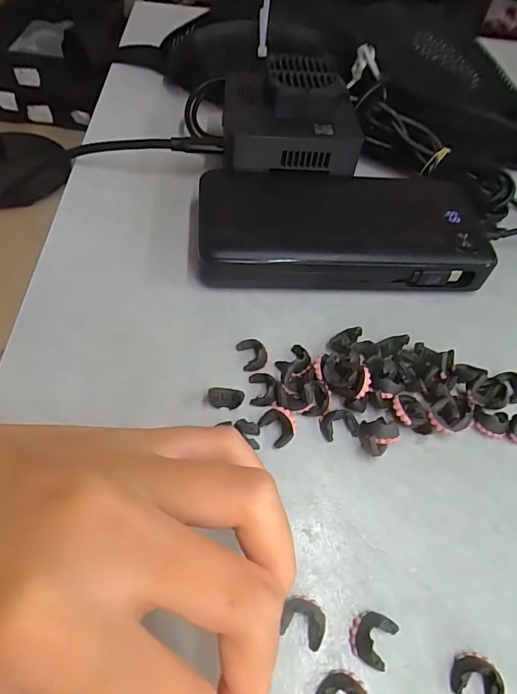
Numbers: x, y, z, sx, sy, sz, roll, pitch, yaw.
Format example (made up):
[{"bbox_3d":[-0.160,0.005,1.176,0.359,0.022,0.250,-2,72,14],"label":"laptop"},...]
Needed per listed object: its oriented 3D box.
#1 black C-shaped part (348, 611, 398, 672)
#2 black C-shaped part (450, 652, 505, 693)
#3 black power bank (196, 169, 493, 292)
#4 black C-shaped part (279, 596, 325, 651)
[{"bbox_3d":[0.039,0.098,0.156,0.016,0.005,0.016,2,54,-3],"label":"black C-shaped part"},{"bbox_3d":[0.073,0.109,0.152,0.016,0.007,0.014,23,56,12],"label":"black C-shaped part"},{"bbox_3d":[0.045,-0.065,0.258,0.152,0.027,0.072,1,54,-6],"label":"black power bank"},{"bbox_3d":[0.016,0.093,0.157,0.015,0.006,0.014,16,55,7],"label":"black C-shaped part"}]

